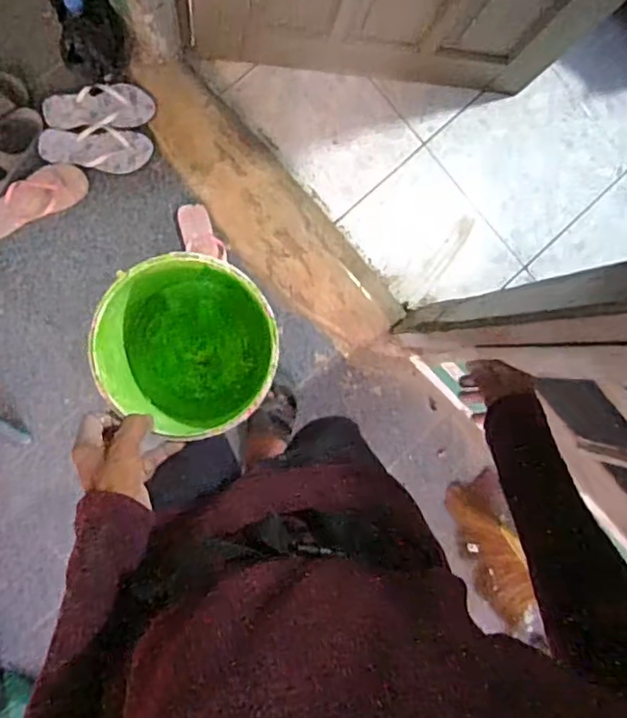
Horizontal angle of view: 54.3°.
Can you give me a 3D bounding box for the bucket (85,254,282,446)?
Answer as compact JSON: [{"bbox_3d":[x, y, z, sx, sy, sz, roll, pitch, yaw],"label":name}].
[{"bbox_3d":[-0.140,-0.014,0.691,0.173,0.199,0.178,0,92,-9],"label":"bucket"}]

